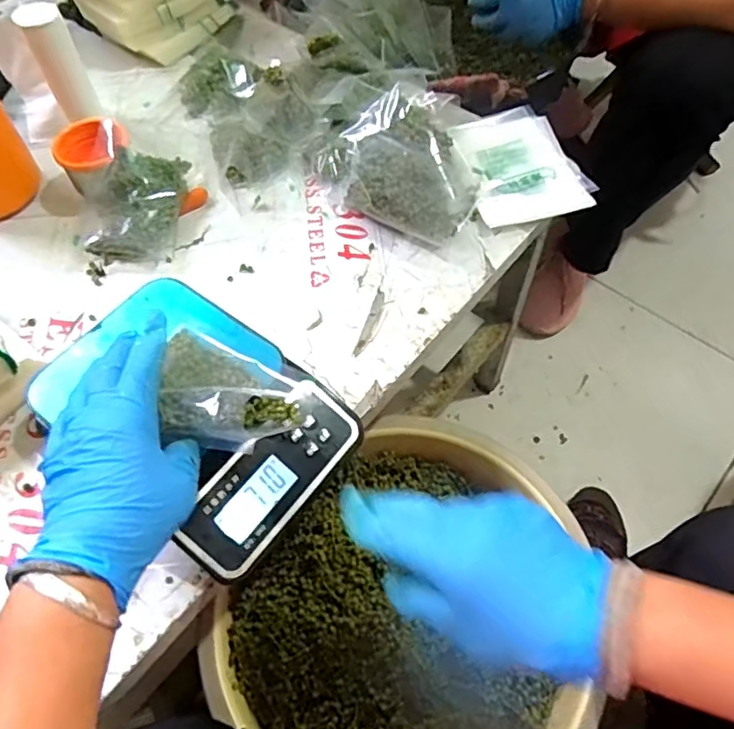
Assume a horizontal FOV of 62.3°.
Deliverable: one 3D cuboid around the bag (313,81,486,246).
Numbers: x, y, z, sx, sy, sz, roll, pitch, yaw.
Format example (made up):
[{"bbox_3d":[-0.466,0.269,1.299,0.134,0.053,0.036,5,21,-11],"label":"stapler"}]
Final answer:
[{"bbox_3d":[0.036,-0.194,0.589,0.122,0.062,0.170,-40,66,-21],"label":"bag"}]

